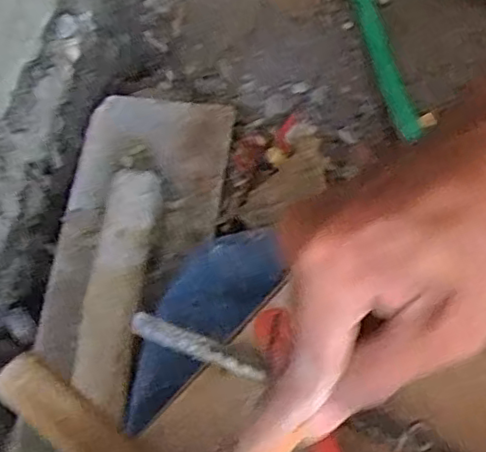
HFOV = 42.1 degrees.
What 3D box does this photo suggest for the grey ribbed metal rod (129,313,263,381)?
[{"bbox_3d":[-0.023,0.059,0.311,0.071,0.006,0.011,18,63,17],"label":"grey ribbed metal rod"}]

